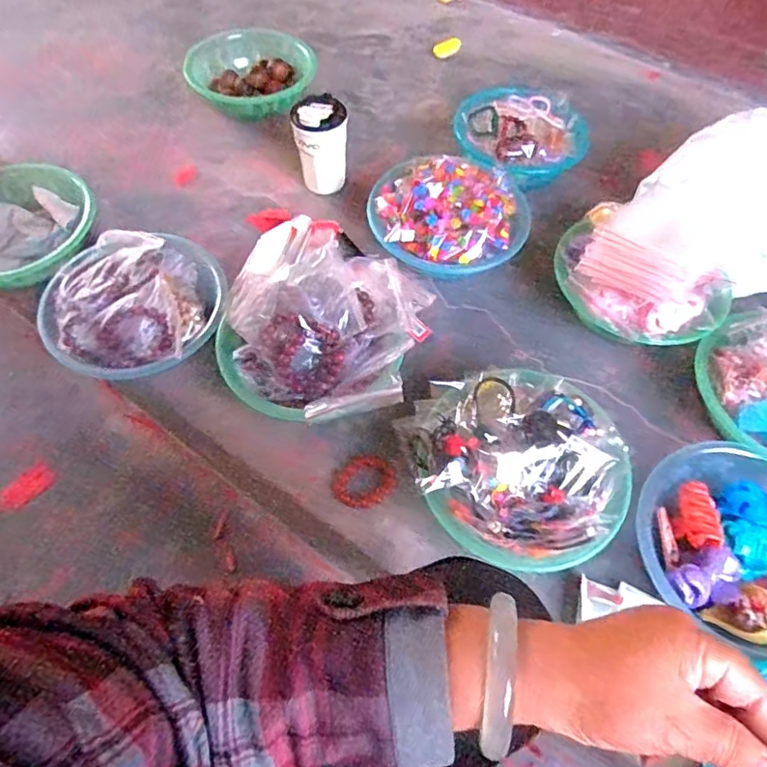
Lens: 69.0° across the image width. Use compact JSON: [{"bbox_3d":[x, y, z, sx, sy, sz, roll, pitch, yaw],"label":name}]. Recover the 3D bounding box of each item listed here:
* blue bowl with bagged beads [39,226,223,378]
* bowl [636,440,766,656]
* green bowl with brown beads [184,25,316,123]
[{"bbox_3d":[-0.335,-0.111,0.754,0.227,0.080,0.220,-16,61,-11],"label":"blue bowl with bagged beads"},{"bbox_3d":[0.406,0.176,0.630,0.229,0.067,0.215,1,59,-1],"label":"bowl"},{"bbox_3d":[-0.253,-0.587,1.050,0.245,0.071,0.203,33,63,17],"label":"green bowl with brown beads"}]

